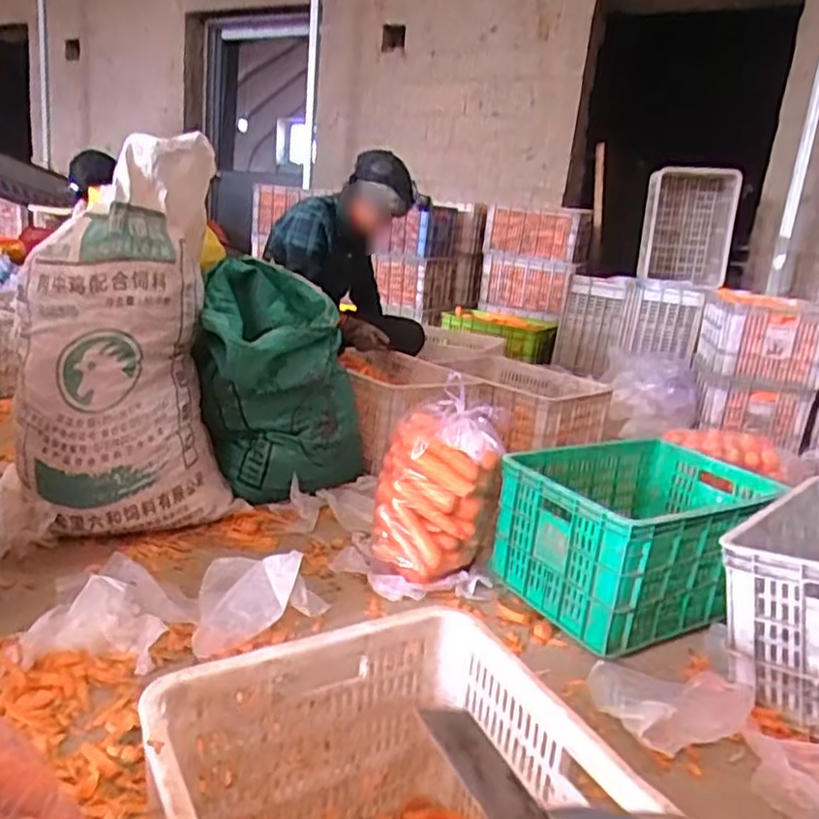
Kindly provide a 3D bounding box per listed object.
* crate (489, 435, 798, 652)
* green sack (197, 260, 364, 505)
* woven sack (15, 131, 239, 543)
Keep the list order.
[{"bbox_3d":[0.470,0.245,1.386,0.516,0.250,0.363,-5,19,-35],"label":"crate"},{"bbox_3d":[-0.294,-0.062,1.629,0.403,0.481,0.339,2,16,-12],"label":"green sack"},{"bbox_3d":[-0.565,-0.130,1.367,0.397,0.735,0.207,-3,18,-28],"label":"woven sack"}]

